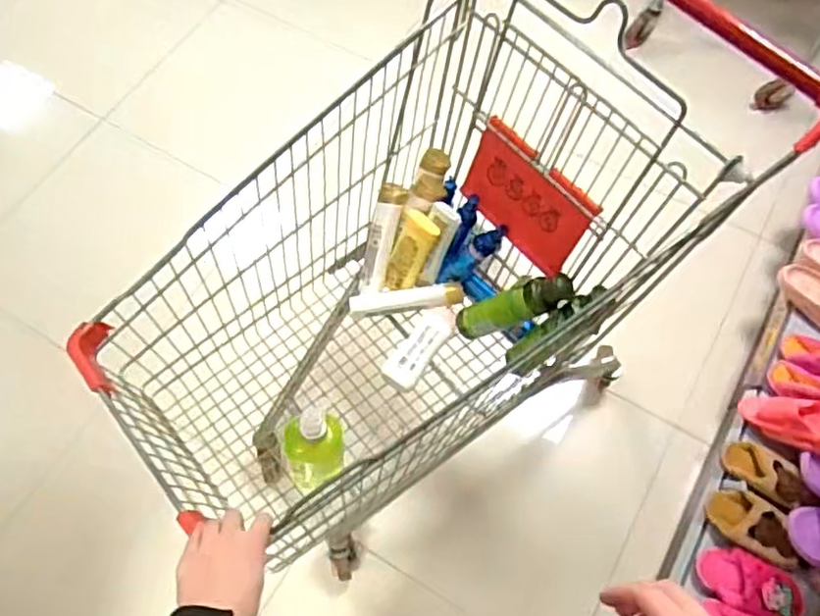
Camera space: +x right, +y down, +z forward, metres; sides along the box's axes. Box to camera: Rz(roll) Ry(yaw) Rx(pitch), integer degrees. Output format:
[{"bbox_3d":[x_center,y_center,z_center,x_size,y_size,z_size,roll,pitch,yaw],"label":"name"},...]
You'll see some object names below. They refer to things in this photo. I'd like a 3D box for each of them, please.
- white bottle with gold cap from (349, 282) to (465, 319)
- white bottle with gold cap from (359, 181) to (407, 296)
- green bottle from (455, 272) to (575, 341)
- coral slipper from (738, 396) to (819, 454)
[{"bbox_3d":[-0.007,-0.016,1.142,0.200,0.036,0.042,-5,65,-2],"label":"white bottle with gold cap"},{"bbox_3d":[-0.051,-0.117,1.113,0.051,0.195,0.039,20,24,10],"label":"white bottle with gold cap"},{"bbox_3d":[0.159,0.005,1.040,0.052,0.230,0.048,21,57,-38],"label":"green bottle"},{"bbox_3d":[0.768,0.228,1.205,0.286,0.057,0.097,23,64,38],"label":"coral slipper"}]

